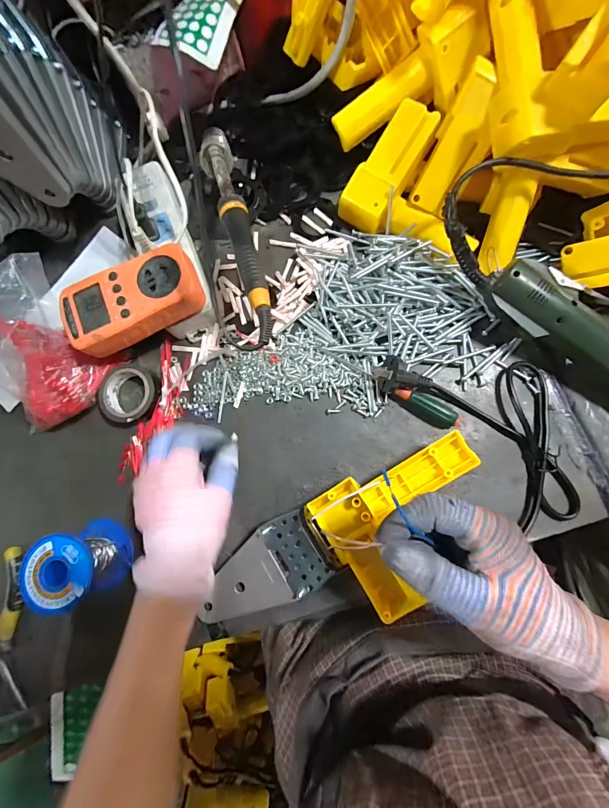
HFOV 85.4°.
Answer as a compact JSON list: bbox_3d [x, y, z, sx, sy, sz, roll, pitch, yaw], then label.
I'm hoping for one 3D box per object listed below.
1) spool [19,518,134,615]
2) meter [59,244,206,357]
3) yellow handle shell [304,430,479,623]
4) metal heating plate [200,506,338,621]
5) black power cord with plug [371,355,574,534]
[{"bbox_3d":[-0.204,0.144,0.300,0.059,0.060,0.061,-22,81,3],"label":"spool"},{"bbox_3d":[-0.161,-0.098,0.317,0.125,0.032,0.069,-21,79,1],"label":"meter"},{"bbox_3d":[0.091,0.104,0.289,0.149,0.033,0.113,-31,81,2],"label":"yellow handle shell"},{"bbox_3d":[-0.042,0.151,0.295,0.125,0.005,0.064,-33,80,10],"label":"metal heating plate"},{"bbox_3d":[0.177,0.009,0.298,0.115,0.036,0.209,-44,80,-3],"label":"black power cord with plug"}]

